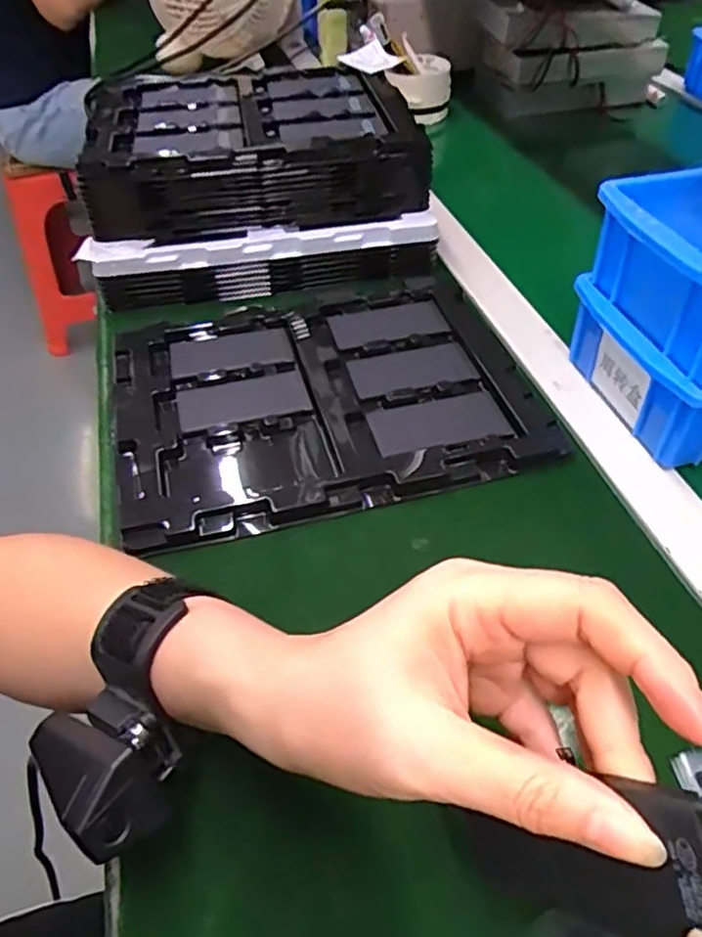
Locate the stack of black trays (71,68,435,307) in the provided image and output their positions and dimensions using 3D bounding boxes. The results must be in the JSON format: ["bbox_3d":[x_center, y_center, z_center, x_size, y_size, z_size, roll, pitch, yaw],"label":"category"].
[{"bbox_3d":[-0.088,-0.260,0.584,0.273,0.094,0.229,-10,47,-9],"label":"stack of black trays"}]

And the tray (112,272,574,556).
[{"bbox_3d":[-0.025,-0.059,0.462,0.268,0.019,0.231,-11,47,-10],"label":"tray"}]

